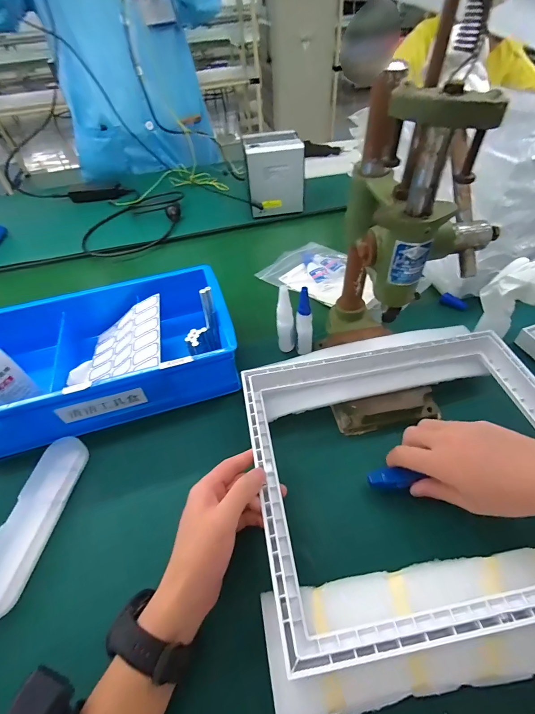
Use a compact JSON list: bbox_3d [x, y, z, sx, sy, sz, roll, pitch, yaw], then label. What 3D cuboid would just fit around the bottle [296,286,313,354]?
[{"bbox_3d":[0.052,-0.048,0.471,0.023,0.097,0.030,-4,48,1],"label":"bottle"}]

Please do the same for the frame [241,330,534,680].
[{"bbox_3d":[0.149,0.095,0.334,0.321,0.029,0.279,-10,48,-4],"label":"frame"}]

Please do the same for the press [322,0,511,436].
[{"bbox_3d":[0.142,-0.114,0.314,0.138,0.411,0.178,-4,48,2],"label":"press"}]

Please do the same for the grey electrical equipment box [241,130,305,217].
[{"bbox_3d":[0.014,-0.426,0.771,0.124,0.142,0.120,-7,48,-1],"label":"grey electrical equipment box"}]

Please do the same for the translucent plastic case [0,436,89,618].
[{"bbox_3d":[-0.253,0.172,0.358,0.043,0.031,0.171,4,49,9],"label":"translucent plastic case"}]

